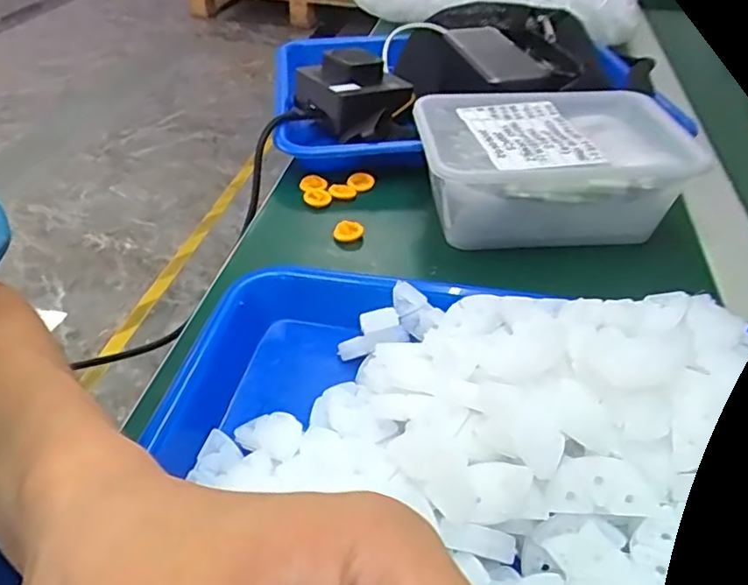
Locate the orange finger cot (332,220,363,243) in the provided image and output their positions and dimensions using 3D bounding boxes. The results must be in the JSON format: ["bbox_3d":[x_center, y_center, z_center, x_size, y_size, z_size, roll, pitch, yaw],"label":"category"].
[{"bbox_3d":[-0.017,-0.041,0.406,0.020,0.009,0.012,-2,41,-4],"label":"orange finger cot"}]

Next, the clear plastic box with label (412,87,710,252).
[{"bbox_3d":[0.112,-0.085,0.411,0.165,0.065,0.107,-2,41,-4],"label":"clear plastic box with label"}]

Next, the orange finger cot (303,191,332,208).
[{"bbox_3d":[-0.042,-0.069,0.439,0.020,0.005,0.020,2,41,-2],"label":"orange finger cot"}]

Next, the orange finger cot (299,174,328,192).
[{"bbox_3d":[-0.046,-0.081,0.452,0.021,0.007,0.022,-1,41,-5],"label":"orange finger cot"}]

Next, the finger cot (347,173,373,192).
[{"bbox_3d":[-0.010,-0.083,0.455,0.017,0.007,0.017,2,41,-2],"label":"finger cot"}]

